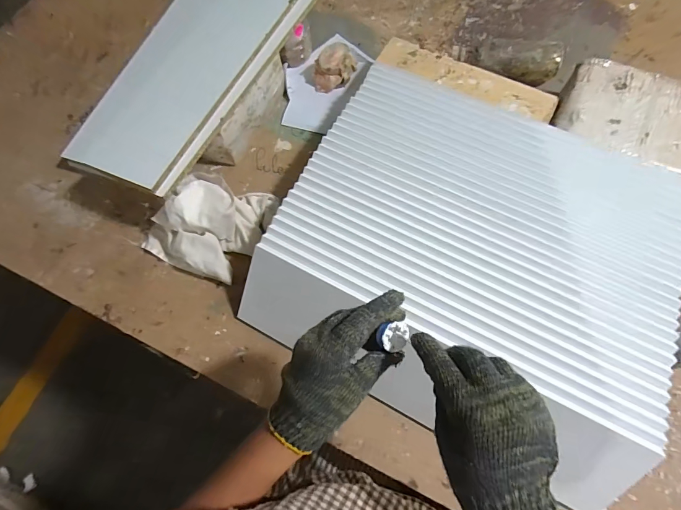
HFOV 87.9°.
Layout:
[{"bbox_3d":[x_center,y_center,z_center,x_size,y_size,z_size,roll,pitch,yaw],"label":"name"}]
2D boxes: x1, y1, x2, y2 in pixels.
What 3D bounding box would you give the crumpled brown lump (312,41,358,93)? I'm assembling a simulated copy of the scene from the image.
[{"bbox_3d":[-0.011,-0.391,0.735,0.090,0.053,0.078,0,67,1],"label":"crumpled brown lump"}]

